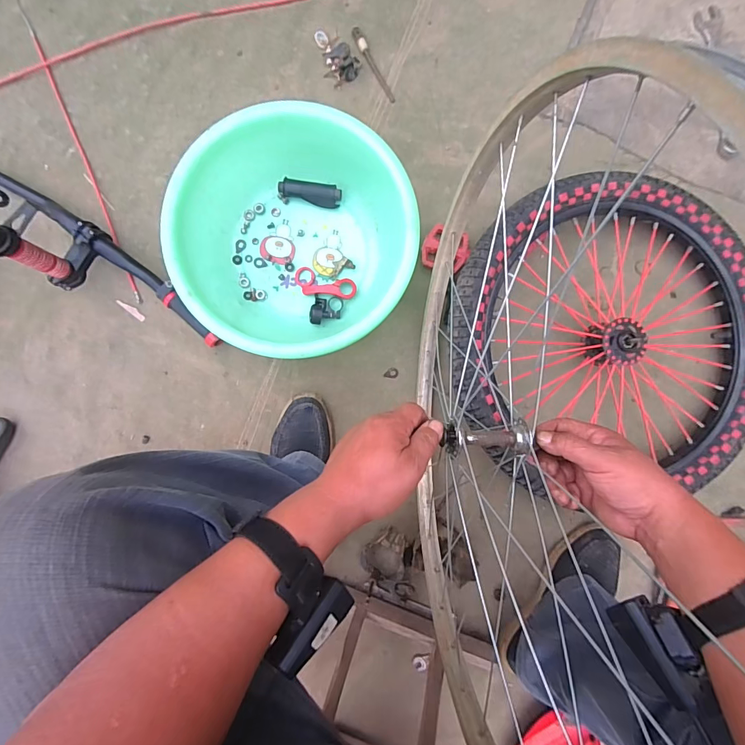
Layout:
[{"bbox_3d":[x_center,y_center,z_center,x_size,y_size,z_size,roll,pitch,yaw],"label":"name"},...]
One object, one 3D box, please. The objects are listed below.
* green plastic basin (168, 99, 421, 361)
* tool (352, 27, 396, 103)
[{"bbox_3d":[-0.111,-0.198,0.629,0.342,0.140,0.335,1,91,2],"label":"green plastic basin"},{"bbox_3d":[0.002,-0.528,0.697,0.018,0.011,0.136,-27,90,3],"label":"tool"}]

